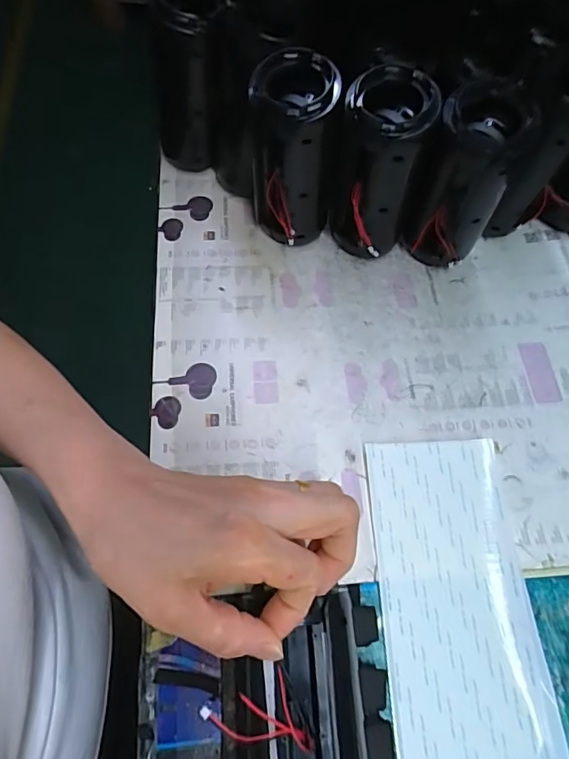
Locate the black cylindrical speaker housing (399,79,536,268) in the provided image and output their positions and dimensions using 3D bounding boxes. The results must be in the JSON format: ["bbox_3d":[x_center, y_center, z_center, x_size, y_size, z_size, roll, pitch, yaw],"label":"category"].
[{"bbox_3d":[0.134,-0.149,0.390,0.067,0.147,0.058,17,65,5],"label":"black cylindrical speaker housing"}]

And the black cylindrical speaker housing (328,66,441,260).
[{"bbox_3d":[0.069,-0.154,0.389,0.063,0.146,0.066,17,65,5],"label":"black cylindrical speaker housing"}]

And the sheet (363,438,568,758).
[{"bbox_3d":[0.115,0.184,0.305,0.098,0.015,0.299,-2,65,-4],"label":"sheet"}]

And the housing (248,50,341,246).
[{"bbox_3d":[0.005,-0.165,0.390,0.062,0.142,0.060,1,65,-2],"label":"housing"}]

